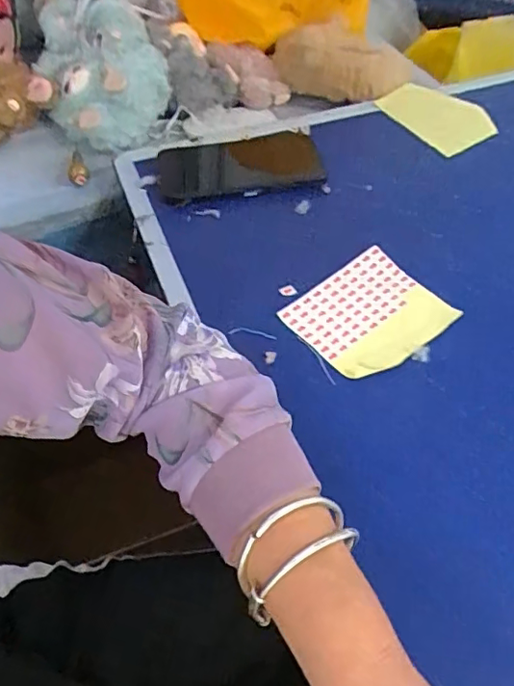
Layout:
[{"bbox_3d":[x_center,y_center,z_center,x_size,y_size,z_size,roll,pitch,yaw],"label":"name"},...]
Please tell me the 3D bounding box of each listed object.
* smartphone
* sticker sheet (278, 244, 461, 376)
[{"bbox_3d":[-0.016,-0.181,0.568,0.173,0.013,0.089,-9,59,-10],"label":"smartphone"},{"bbox_3d":[0.095,-0.026,0.463,0.118,0.010,0.102,-33,61,-25],"label":"sticker sheet"}]

